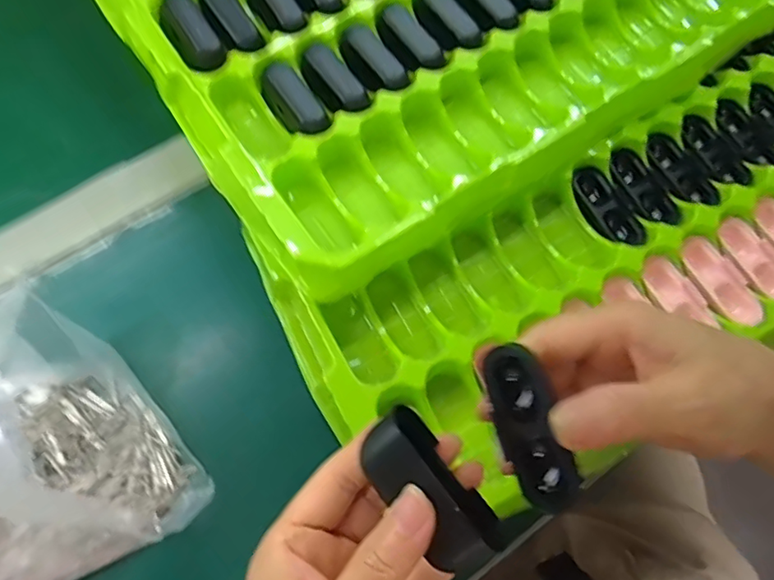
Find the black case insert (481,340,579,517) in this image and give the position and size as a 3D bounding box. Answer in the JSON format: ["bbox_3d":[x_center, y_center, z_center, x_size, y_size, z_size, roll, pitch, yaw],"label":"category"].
[{"bbox_3d":[0.054,0.053,0.216,0.021,0.010,0.060,-19,84,-9],"label":"black case insert"}]

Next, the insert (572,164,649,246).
[{"bbox_3d":[0.146,-0.055,0.376,0.026,0.011,0.063,-26,72,-11],"label":"insert"}]

